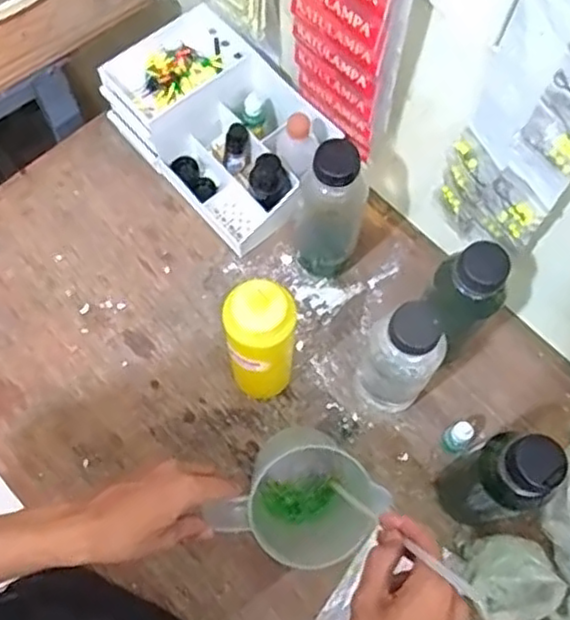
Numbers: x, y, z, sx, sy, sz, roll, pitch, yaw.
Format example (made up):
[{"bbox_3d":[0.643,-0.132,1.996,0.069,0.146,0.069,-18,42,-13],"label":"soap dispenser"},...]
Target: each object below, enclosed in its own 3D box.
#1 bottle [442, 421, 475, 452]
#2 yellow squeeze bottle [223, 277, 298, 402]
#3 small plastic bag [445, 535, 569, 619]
[{"bbox_3d":[0.166,0.122,0.653,0.018,0.049,0.023,-28,72,-11],"label":"bottle"},{"bbox_3d":[-0.021,0.033,0.612,0.057,0.188,0.054,0,69,-1],"label":"yellow squeeze bottle"},{"bbox_3d":[0.198,0.237,0.603,0.073,0.049,0.070,-12,70,-6],"label":"small plastic bag"}]

